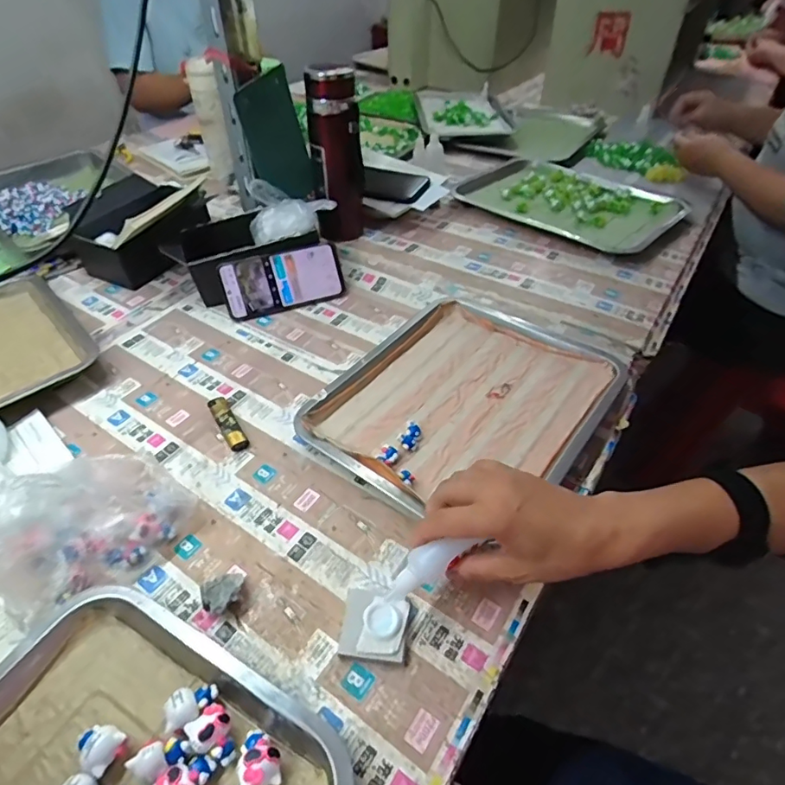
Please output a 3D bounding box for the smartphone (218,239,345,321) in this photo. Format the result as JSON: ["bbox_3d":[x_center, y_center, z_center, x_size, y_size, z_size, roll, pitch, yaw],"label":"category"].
[{"bbox_3d":[-0.152,-0.157,0.699,0.161,0.080,0.010,-17,15,-15],"label":"smartphone"}]

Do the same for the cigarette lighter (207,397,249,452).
[{"bbox_3d":[-0.180,0.032,0.548,0.019,0.013,0.081,-24,49,-23],"label":"cigarette lighter"}]

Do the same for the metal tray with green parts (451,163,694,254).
[{"bbox_3d":[0.277,-0.316,0.834,0.346,0.040,0.190,31,51,27],"label":"metal tray with green parts"}]

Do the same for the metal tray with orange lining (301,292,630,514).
[{"bbox_3d":[0.076,0.006,0.564,0.270,0.036,0.304,30,51,27],"label":"metal tray with orange lining"}]

